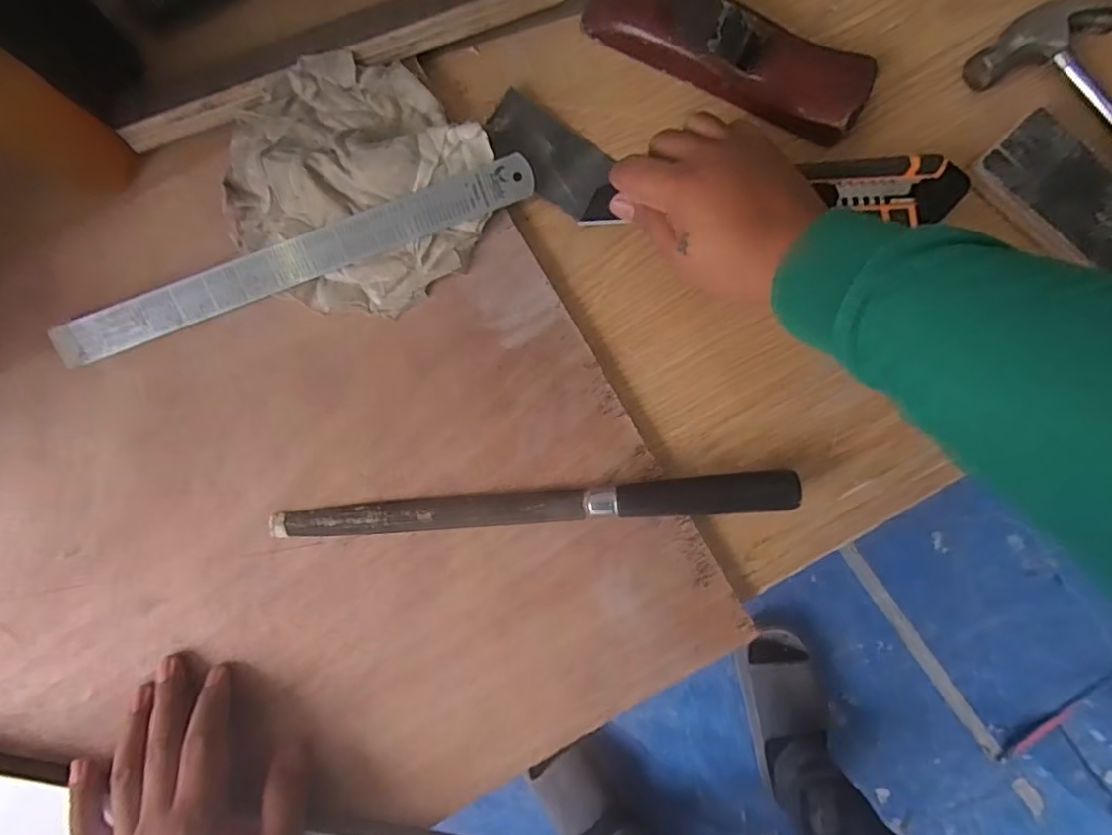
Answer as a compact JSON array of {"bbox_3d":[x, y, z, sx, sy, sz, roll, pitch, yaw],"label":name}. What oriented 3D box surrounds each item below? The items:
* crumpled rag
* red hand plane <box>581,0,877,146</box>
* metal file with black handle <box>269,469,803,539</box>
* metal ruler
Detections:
[{"bbox_3d":[-0.133,-0.156,0.402,0.157,0.036,0.170,-42,84,-3],"label":"crumpled rag"},{"bbox_3d":[0.115,-0.249,0.396,0.189,0.063,0.054,31,86,5],"label":"red hand plane"},{"bbox_3d":[-0.017,0.057,0.381,0.321,0.022,0.023,-5,84,1],"label":"metal file with black handle"},{"bbox_3d":[-0.172,-0.103,0.403,0.324,0.008,0.028,-20,107,2],"label":"metal ruler"}]

